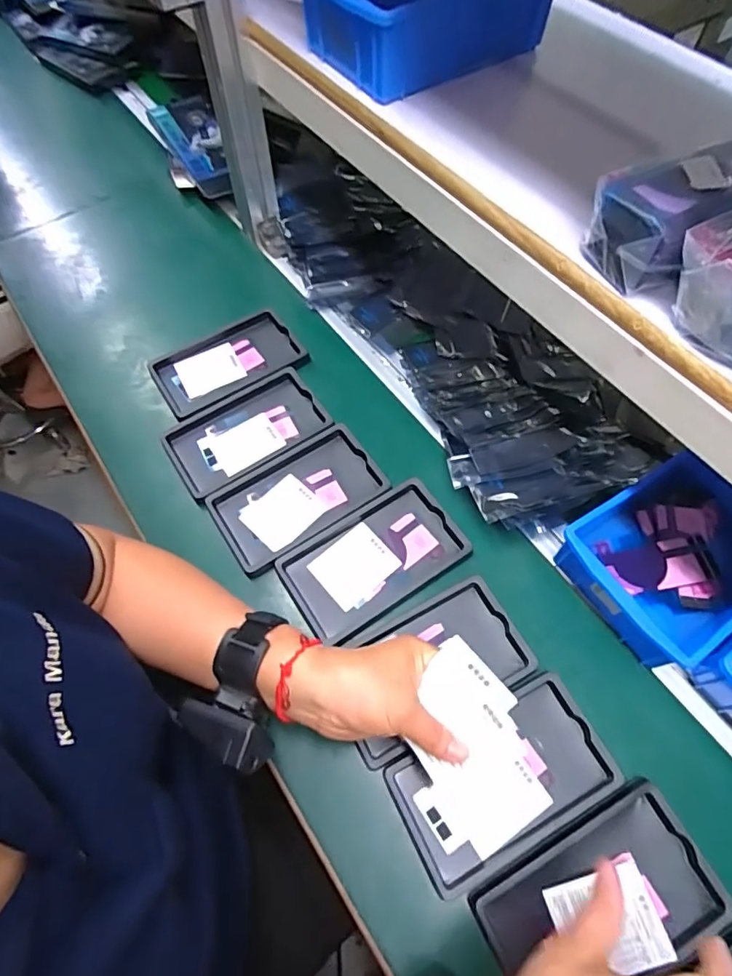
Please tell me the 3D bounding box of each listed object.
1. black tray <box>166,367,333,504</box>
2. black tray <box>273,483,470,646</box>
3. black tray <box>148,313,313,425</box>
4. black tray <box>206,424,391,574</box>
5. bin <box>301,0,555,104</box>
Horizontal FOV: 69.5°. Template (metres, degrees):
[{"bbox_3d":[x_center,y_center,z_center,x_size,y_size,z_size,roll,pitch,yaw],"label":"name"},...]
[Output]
[{"bbox_3d":[-0.125,-0.059,0.553,0.157,0.012,0.097,-31,66,-16],"label":"black tray"},{"bbox_3d":[0.006,0.064,0.482,0.157,0.015,0.093,-30,66,-15],"label":"black tray"},{"bbox_3d":[-0.156,-0.140,0.599,0.158,0.015,0.096,-28,65,-14],"label":"black tray"},{"bbox_3d":[-0.067,0.007,0.517,0.155,0.013,0.096,-31,66,-16],"label":"black tray"},{"bbox_3d":[0.046,-0.409,0.445,0.191,0.061,0.128,-33,67,-16],"label":"bin"}]

